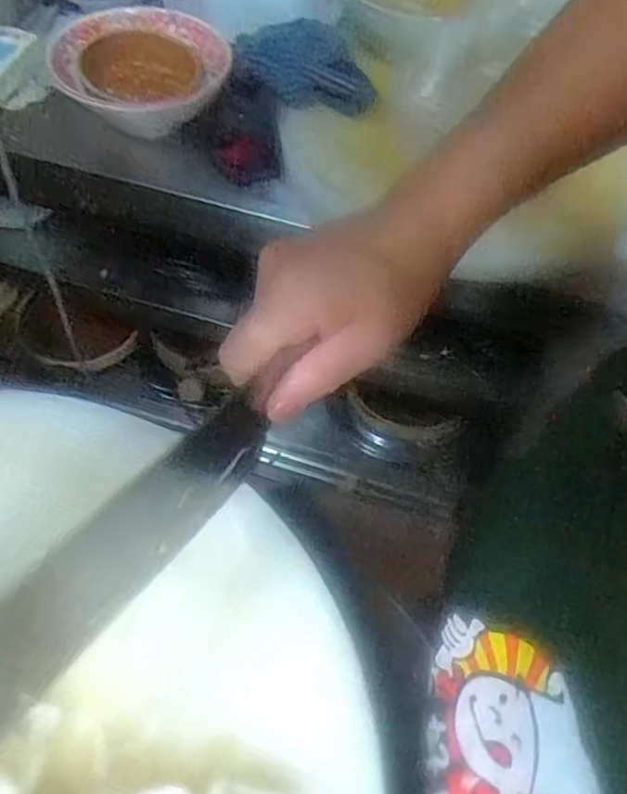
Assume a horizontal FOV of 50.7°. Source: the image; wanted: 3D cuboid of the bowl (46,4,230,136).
[{"bbox_3d":[-0.168,-0.319,0.663,0.167,0.062,0.143,-4,57,-6],"label":"bowl"}]

